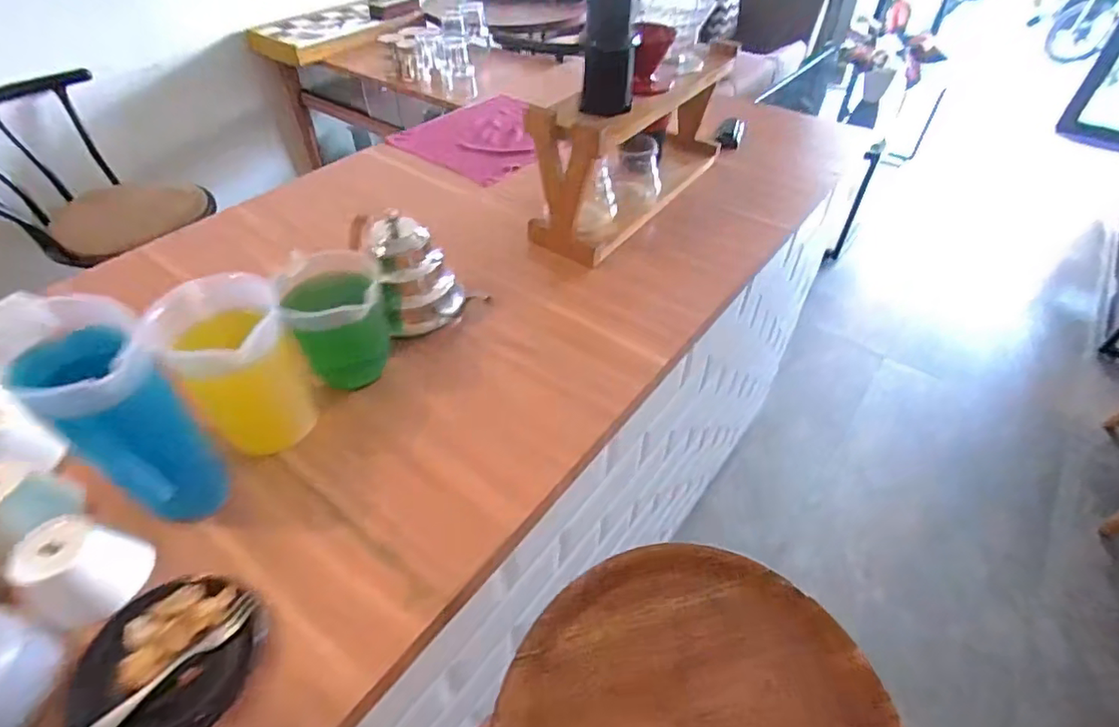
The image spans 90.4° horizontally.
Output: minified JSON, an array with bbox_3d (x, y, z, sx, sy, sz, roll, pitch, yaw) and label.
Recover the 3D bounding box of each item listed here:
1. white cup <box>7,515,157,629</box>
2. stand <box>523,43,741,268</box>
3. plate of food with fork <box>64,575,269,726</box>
[{"bbox_3d":[-0.424,0.180,0.492,0.076,0.064,0.093,20,49,18],"label":"white cup"},{"bbox_3d":[0.132,-0.350,0.912,0.117,0.212,0.450,32,54,27],"label":"stand"},{"bbox_3d":[-0.328,0.247,0.457,0.137,0.023,0.137,0,46,0],"label":"plate of food with fork"}]

